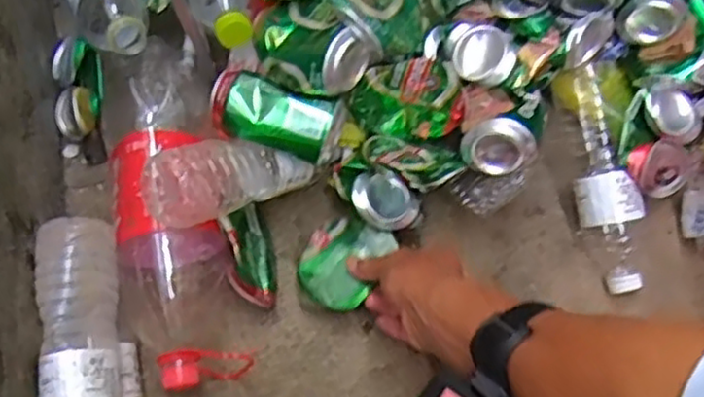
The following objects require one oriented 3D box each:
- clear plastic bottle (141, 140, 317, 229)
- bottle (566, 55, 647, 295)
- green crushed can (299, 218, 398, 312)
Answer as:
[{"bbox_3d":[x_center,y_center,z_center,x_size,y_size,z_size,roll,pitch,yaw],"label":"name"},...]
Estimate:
[{"bbox_3d":[-0.098,-0.014,0.609,0.154,0.060,0.053,-10,65,-42],"label":"clear plastic bottle"},{"bbox_3d":[0.249,-0.021,0.690,0.062,0.058,0.227,-6,85,-5],"label":"bottle"},{"bbox_3d":[-0.010,0.064,0.664,0.073,0.026,0.088,19,63,23],"label":"green crushed can"}]

